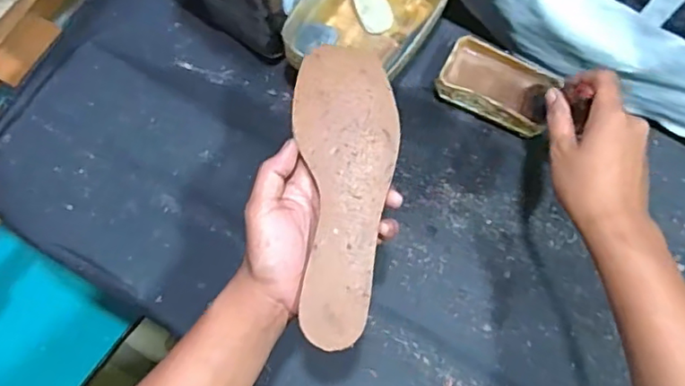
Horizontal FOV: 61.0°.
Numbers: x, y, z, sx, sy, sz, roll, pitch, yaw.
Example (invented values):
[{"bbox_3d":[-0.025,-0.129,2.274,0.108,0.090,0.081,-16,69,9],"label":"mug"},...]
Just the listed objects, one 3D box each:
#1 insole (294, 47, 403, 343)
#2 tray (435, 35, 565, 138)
[{"bbox_3d":[0.001,-0.003,0.451,0.079,0.009,0.232,3,78,0],"label":"insole"},{"bbox_3d":[0.166,-0.115,0.634,0.118,0.035,0.076,26,76,6],"label":"tray"}]

